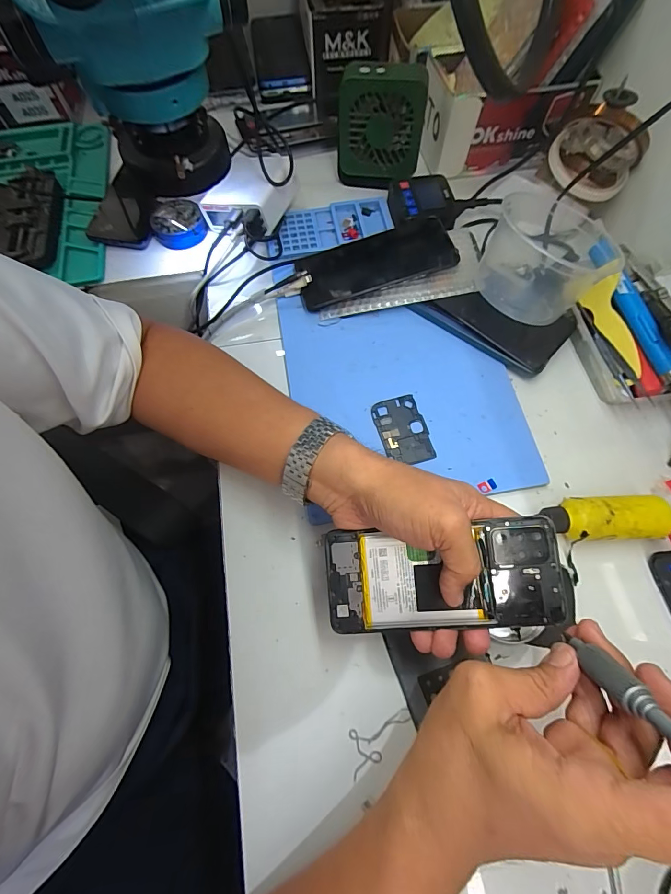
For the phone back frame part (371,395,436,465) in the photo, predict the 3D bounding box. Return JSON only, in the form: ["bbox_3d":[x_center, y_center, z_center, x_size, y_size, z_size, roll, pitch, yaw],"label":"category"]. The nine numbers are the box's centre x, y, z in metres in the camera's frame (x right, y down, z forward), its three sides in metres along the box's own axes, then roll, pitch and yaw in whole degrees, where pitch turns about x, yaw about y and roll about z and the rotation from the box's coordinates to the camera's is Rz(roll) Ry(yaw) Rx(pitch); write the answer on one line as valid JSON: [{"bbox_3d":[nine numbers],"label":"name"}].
[{"bbox_3d":[0.064,-0.015,0.363,0.045,0.005,0.067,-15,69,-6],"label":"phone back frame part"}]

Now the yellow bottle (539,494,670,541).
[{"bbox_3d":[0.230,0.063,0.330,0.096,0.040,0.034,-1,68,0],"label":"yellow bottle"}]

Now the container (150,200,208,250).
[{"bbox_3d":[-0.188,-0.272,0.463,0.061,0.026,0.061,0,68,0],"label":"container"}]

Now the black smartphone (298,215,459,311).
[{"bbox_3d":[0.043,-0.201,0.413,0.168,0.010,0.075,-16,64,2],"label":"black smartphone"}]

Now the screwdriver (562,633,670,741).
[{"bbox_3d":[0.143,0.119,0.189,0.013,0.089,0.011,-5,93,0],"label":"screwdriver"}]

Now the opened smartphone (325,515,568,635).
[{"bbox_3d":[0.073,0.091,0.266,0.157,0.004,0.069,-5,85,6],"label":"opened smartphone"}]

